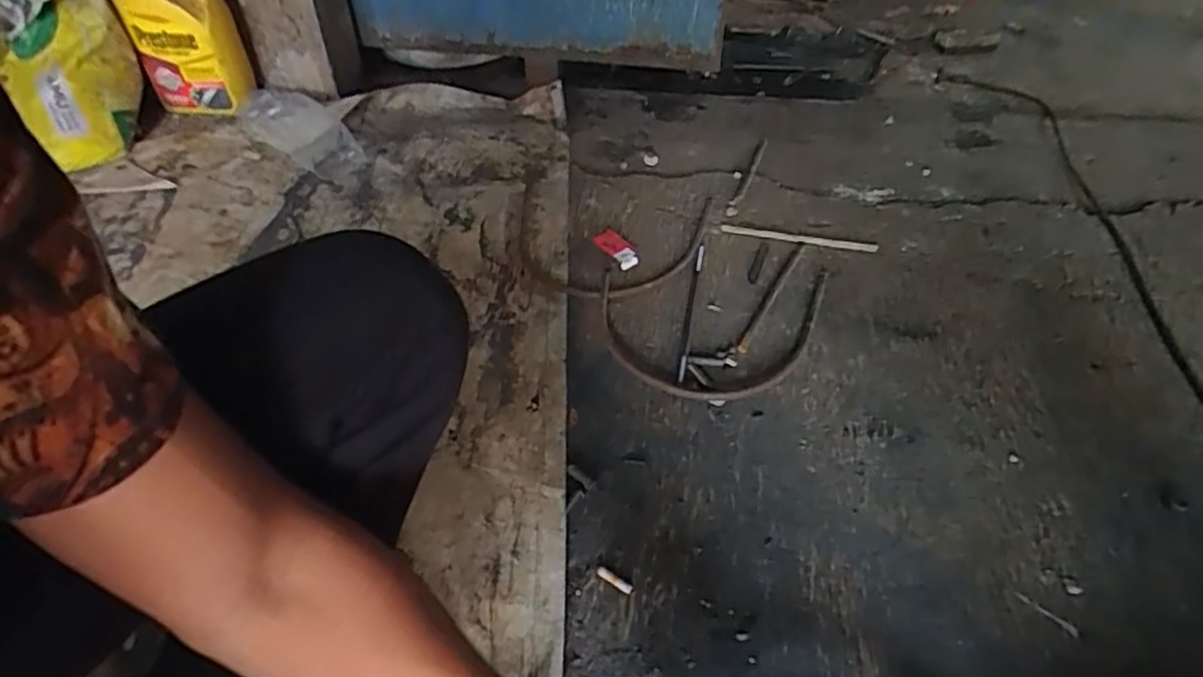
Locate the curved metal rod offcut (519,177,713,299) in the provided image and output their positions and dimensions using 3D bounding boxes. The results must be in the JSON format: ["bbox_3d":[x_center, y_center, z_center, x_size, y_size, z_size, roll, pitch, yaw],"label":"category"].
[{"bbox_3d":[-0.017,-0.159,1.043,0.340,0.017,0.277,13,50,19],"label":"curved metal rod offcut"}]

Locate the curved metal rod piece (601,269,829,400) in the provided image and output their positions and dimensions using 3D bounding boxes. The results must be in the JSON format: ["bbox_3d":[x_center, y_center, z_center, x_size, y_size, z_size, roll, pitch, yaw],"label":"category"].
[{"bbox_3d":[0.145,-0.009,0.871,0.300,0.024,0.228,3,44,6],"label":"curved metal rod piece"}]

